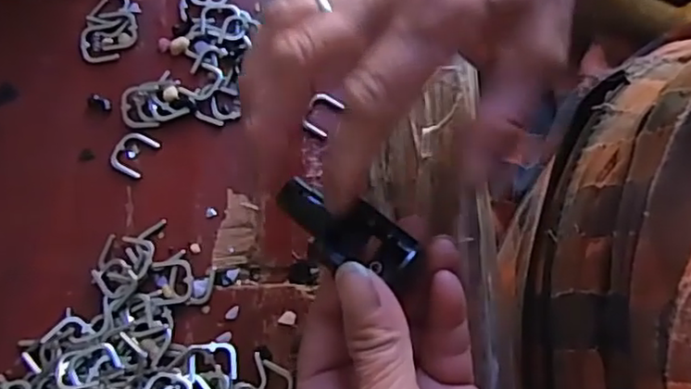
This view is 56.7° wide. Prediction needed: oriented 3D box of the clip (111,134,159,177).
[{"bbox_3d":[-0.095,-0.019,0.283,0.017,0.004,0.020,29,74,5],"label":"clip"}]

